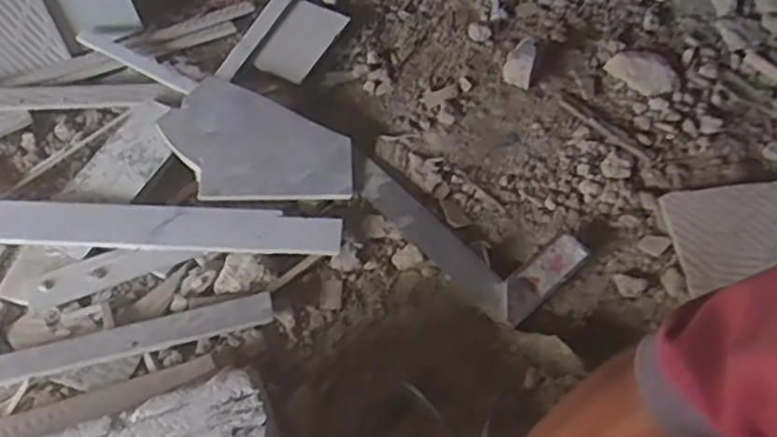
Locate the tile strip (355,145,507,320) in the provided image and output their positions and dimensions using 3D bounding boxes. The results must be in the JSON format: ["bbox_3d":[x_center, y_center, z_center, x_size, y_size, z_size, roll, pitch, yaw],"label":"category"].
[{"bbox_3d":[0.040,0.011,0.724,0.040,0.012,0.237,-38,64,-22],"label":"tile strip"}]

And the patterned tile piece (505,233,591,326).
[{"bbox_3d":[0.156,0.058,0.692,0.117,0.011,0.038,-36,68,-23],"label":"patterned tile piece"}]

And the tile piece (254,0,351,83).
[{"bbox_3d":[-0.112,-0.232,0.879,0.071,0.010,0.127,22,64,12],"label":"tile piece"}]

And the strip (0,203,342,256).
[{"bbox_3d":[-0.347,0.004,0.700,0.585,0.012,0.046,2,67,0],"label":"strip"}]

